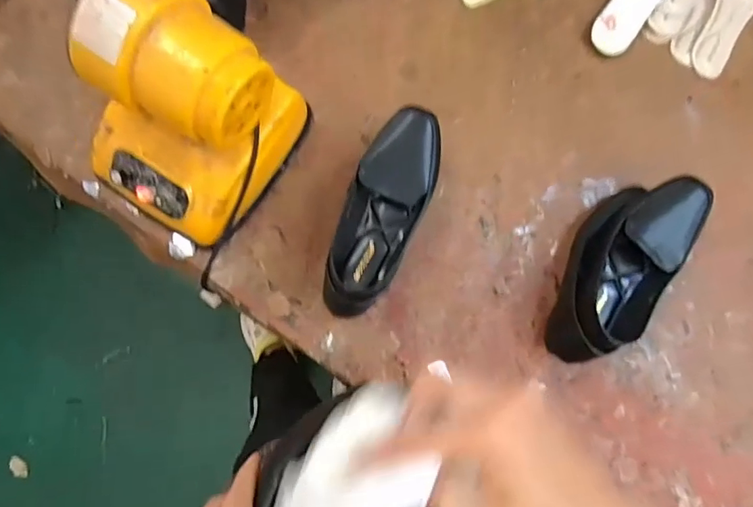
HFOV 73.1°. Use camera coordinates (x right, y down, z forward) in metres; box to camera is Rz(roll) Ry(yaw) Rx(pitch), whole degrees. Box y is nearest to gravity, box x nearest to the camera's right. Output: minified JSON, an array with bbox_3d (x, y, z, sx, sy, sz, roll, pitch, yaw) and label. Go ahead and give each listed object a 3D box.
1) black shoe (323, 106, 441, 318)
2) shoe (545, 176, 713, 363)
[{"bbox_3d":[0.006,-0.044,0.591,0.090,0.066,0.245,20,81,-1],"label":"black shoe"},{"bbox_3d":[0.282,0.013,0.595,0.096,0.077,0.235,35,81,1],"label":"shoe"}]

